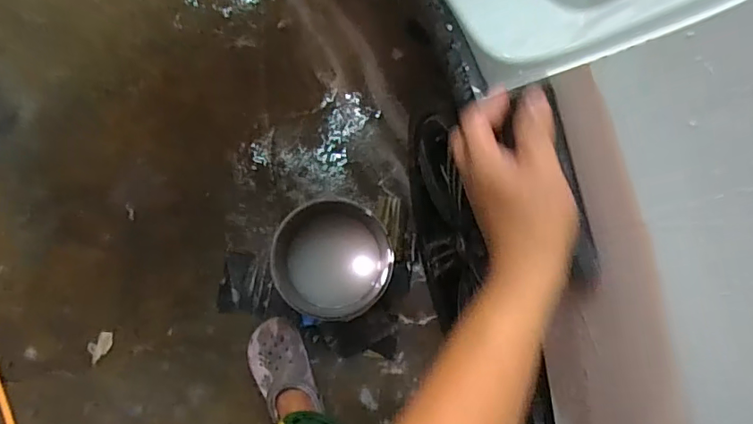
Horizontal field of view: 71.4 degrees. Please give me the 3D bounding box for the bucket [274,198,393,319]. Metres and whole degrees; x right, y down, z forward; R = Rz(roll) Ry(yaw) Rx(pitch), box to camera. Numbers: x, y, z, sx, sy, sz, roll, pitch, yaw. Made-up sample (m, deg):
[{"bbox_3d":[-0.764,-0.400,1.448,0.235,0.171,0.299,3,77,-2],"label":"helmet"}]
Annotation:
[{"bbox_3d":[-0.096,0.094,1.120,0.222,0.272,0.227,0,86,-5],"label":"bucket"}]

